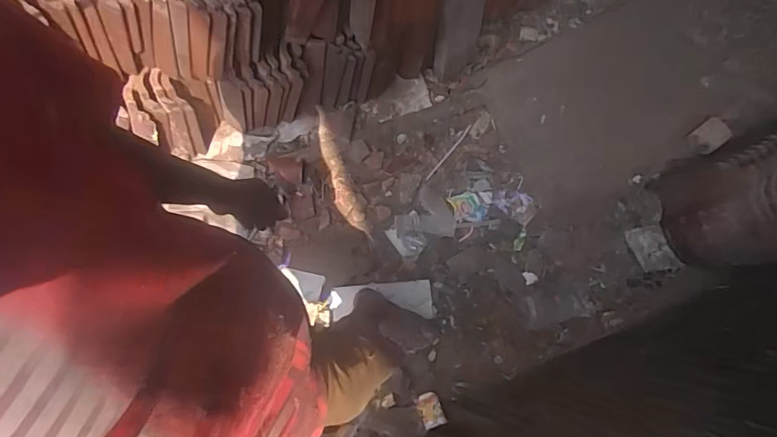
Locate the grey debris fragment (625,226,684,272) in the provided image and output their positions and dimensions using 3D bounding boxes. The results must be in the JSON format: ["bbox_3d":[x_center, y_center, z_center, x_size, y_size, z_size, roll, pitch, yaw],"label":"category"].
[{"bbox_3d":[0.838,0.099,1.492,0.107,0.023,0.155,-21,79,-4],"label":"grey debris fragment"}]

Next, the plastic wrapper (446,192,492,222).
[{"bbox_3d":[0.266,-0.036,1.489,0.134,0.010,0.095,-15,78,-3],"label":"plastic wrapper"}]

